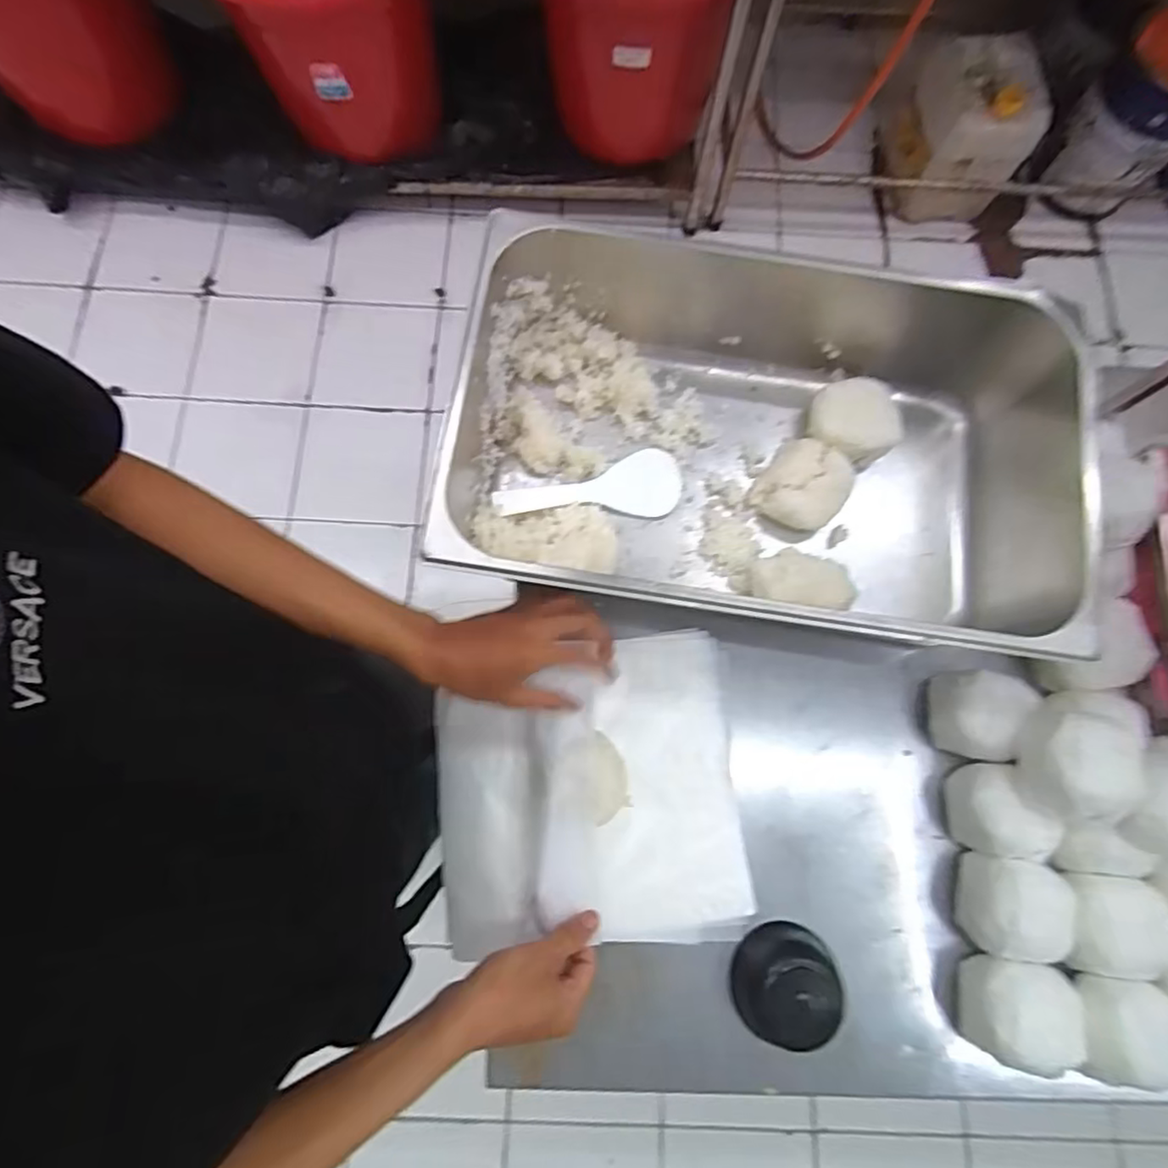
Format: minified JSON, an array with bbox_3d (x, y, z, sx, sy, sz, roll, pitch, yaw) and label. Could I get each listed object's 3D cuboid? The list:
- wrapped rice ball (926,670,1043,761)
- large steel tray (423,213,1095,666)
[{"bbox_3d":[0.354,0.115,0.572,0.072,0.061,0.074,0,76,-2],"label":"wrapped rice ball"},{"bbox_3d":[0.159,-0.107,0.601,0.526,0.174,0.313,8,76,0],"label":"large steel tray"}]

